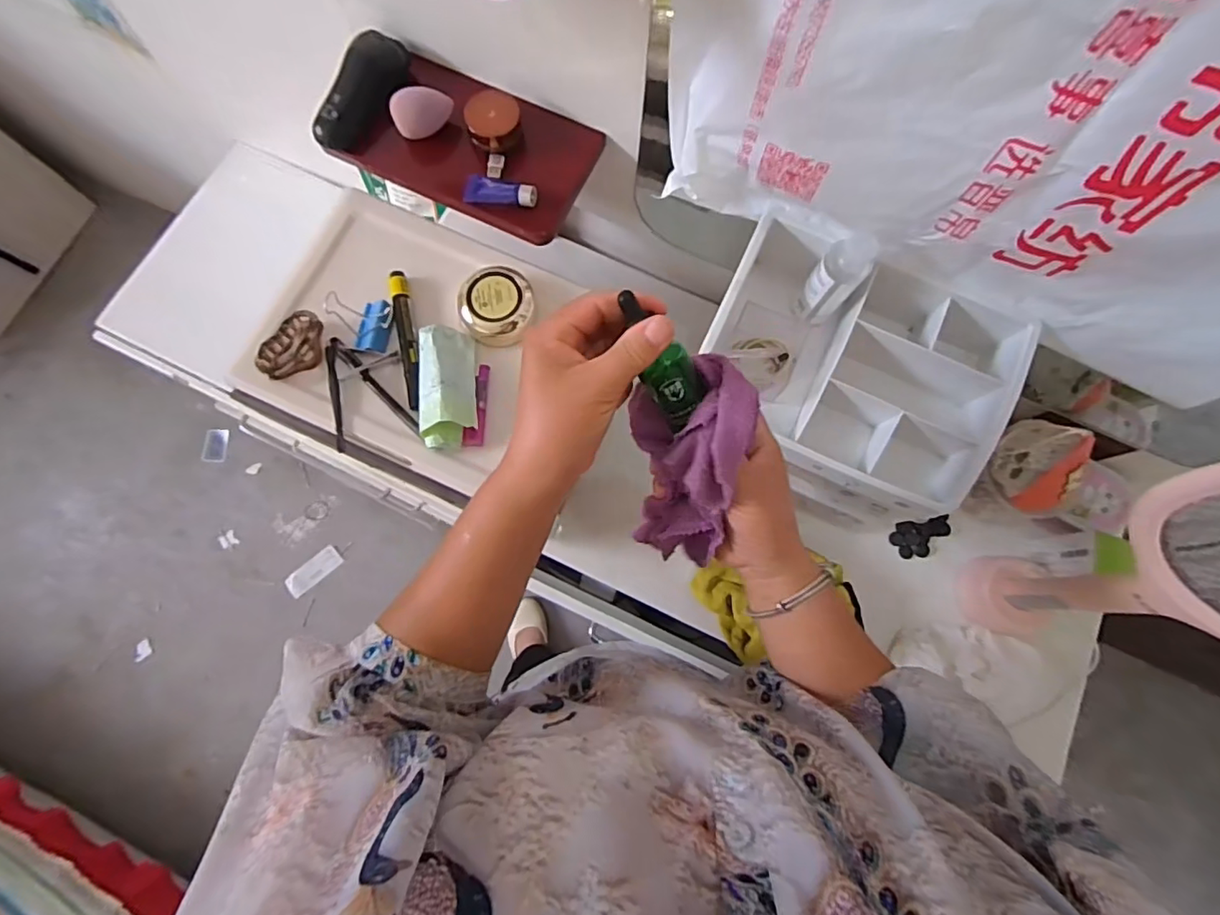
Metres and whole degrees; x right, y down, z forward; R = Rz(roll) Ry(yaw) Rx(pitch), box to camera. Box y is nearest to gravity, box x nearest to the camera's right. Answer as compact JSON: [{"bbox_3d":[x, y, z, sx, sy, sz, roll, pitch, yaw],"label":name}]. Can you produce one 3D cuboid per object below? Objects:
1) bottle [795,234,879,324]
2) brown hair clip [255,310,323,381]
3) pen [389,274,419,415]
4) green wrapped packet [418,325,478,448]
[{"bbox_3d":[0.209,-0.164,0.529,0.038,0.105,0.038,0,77,-1],"label":"bottle"},{"bbox_3d":[-0.291,-0.101,0.522,0.042,0.022,0.066,44,80,8],"label":"brown hair clip"},{"bbox_3d":[-0.189,-0.111,0.528,0.018,0.019,0.141,-14,78,-4],"label":"pen"},{"bbox_3d":[-0.147,-0.067,0.511,0.053,0.039,0.114,-7,78,-3],"label":"green wrapped packet"}]

